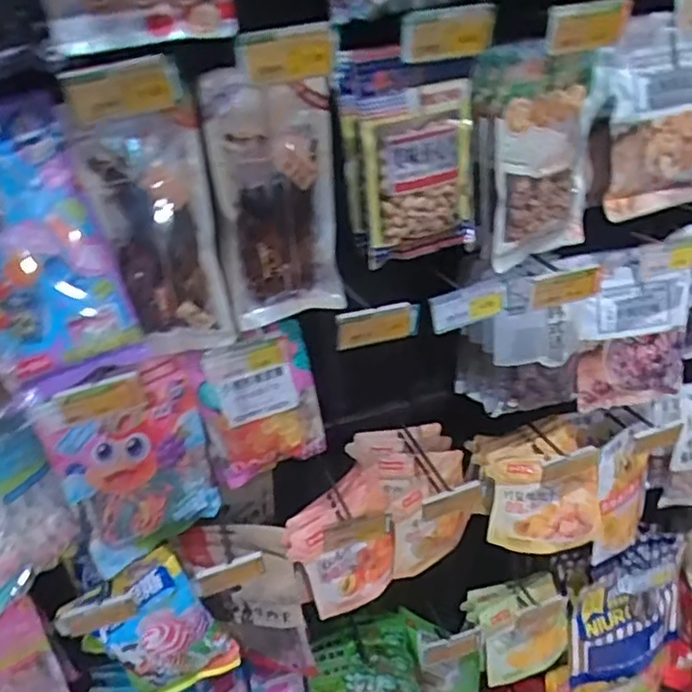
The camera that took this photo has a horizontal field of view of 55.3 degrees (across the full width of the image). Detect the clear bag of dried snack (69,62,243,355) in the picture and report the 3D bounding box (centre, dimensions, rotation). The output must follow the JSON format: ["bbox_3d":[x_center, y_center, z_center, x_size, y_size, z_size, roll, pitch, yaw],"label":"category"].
[{"bbox_3d":[-0.203,-0.133,0.707,0.129,0.275,0.026,-8,14,-8],"label":"clear bag of dried snack"}]

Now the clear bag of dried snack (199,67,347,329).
[{"bbox_3d":[-0.076,-0.162,0.748,0.142,0.254,0.057,-10,28,-7],"label":"clear bag of dried snack"}]

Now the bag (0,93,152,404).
[{"bbox_3d":[-0.320,-0.089,0.670,0.149,0.273,0.037,-21,8,-14],"label":"bag"}]

